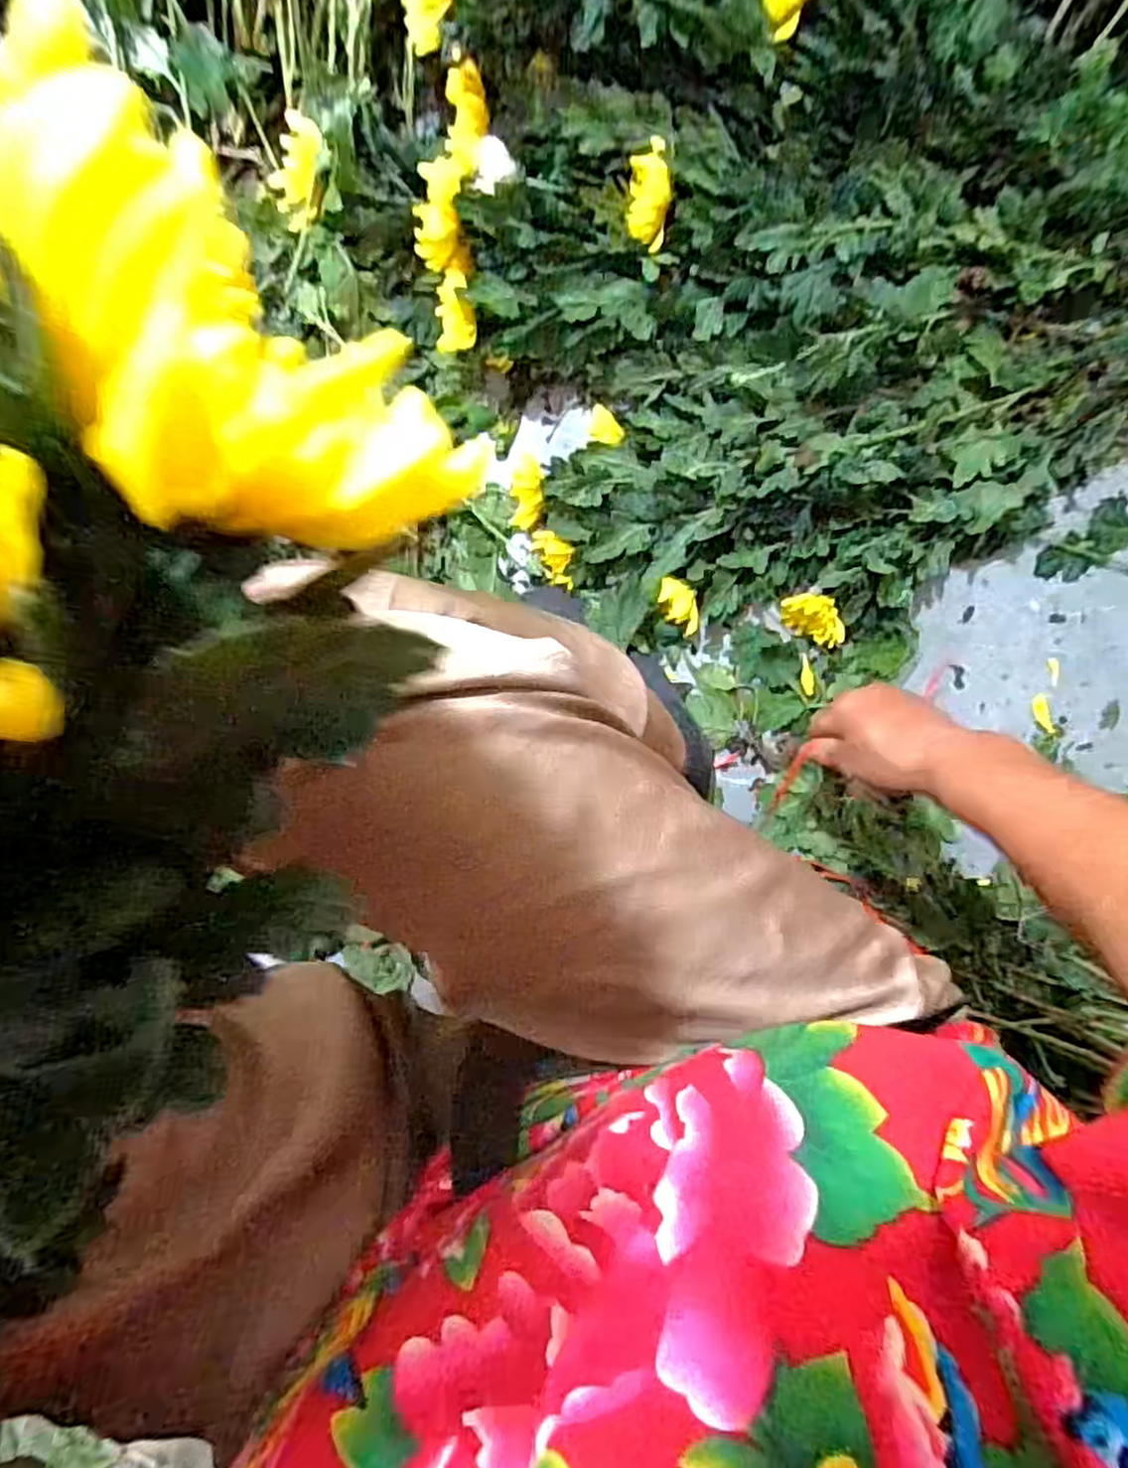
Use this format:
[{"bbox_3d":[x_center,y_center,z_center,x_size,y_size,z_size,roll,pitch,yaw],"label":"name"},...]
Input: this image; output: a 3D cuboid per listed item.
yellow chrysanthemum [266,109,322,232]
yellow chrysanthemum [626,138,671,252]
[{"bbox_3d":[-0.231,-0.490,0.639,0.042,0.048,0.079,9,86,-3],"label":"yellow chrysanthemum"},{"bbox_3d":[0.072,-0.455,0.613,0.031,0.041,0.066,3,86,-4],"label":"yellow chrysanthemum"}]

